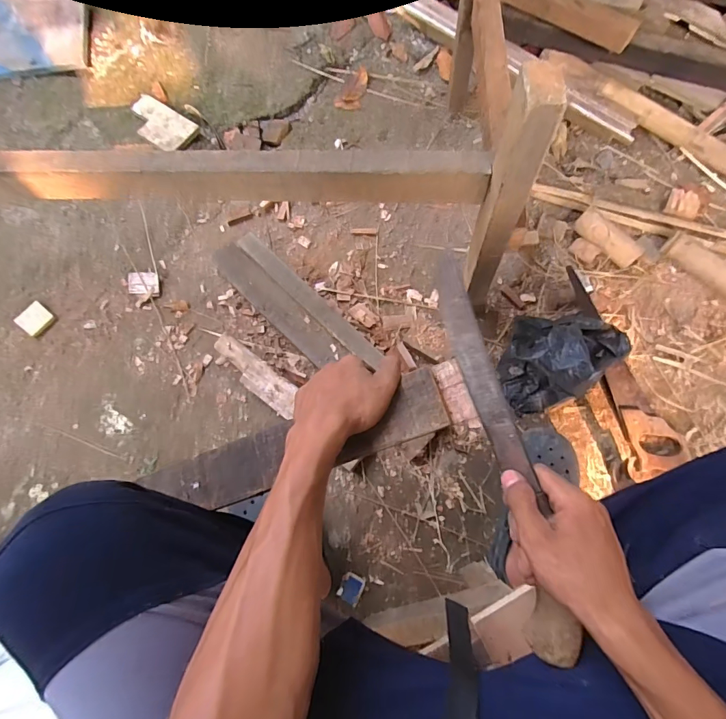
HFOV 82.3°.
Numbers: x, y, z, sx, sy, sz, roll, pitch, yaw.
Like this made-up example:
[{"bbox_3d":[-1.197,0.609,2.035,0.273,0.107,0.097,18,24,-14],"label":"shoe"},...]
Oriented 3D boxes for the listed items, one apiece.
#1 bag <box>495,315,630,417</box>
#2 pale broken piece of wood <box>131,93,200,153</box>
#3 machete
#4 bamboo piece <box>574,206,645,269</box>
[{"bbox_3d":[0.351,-0.011,0.737,0.192,0.134,0.157,-16,74,-2],"label":"bag"},{"bbox_3d":[-0.487,-0.562,0.995,0.204,0.022,0.099,35,78,11],"label":"pale broken piece of wood"},{"bbox_3d":[0.122,0.074,0.370,0.035,0.028,0.355,-14,80,-2],"label":"machete"},{"bbox_3d":[0.497,-0.246,0.845,0.052,0.046,0.138,-44,77,-10],"label":"bamboo piece"}]

